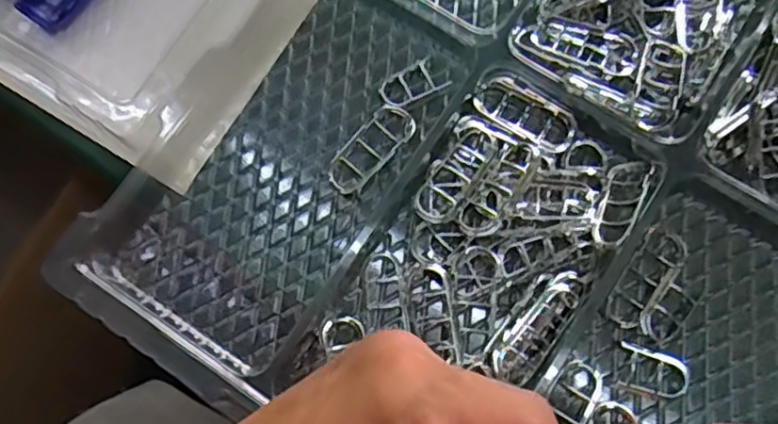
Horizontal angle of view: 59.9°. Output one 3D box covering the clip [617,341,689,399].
[{"bbox_3d":[0.123,0.074,0.314,0.031,0.006,0.021,14,78,5],"label":"clip"}]

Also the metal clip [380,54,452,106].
[{"bbox_3d":[0.013,-0.066,0.350,0.034,0.006,0.019,-33,78,-6],"label":"metal clip"}]

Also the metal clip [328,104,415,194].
[{"bbox_3d":[-0.009,-0.033,0.343,0.023,0.006,0.053,40,81,10],"label":"metal clip"}]

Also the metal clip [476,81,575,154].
[{"bbox_3d":[0.067,-0.049,0.337,0.052,0.008,0.024,33,80,8],"label":"metal clip"}]

